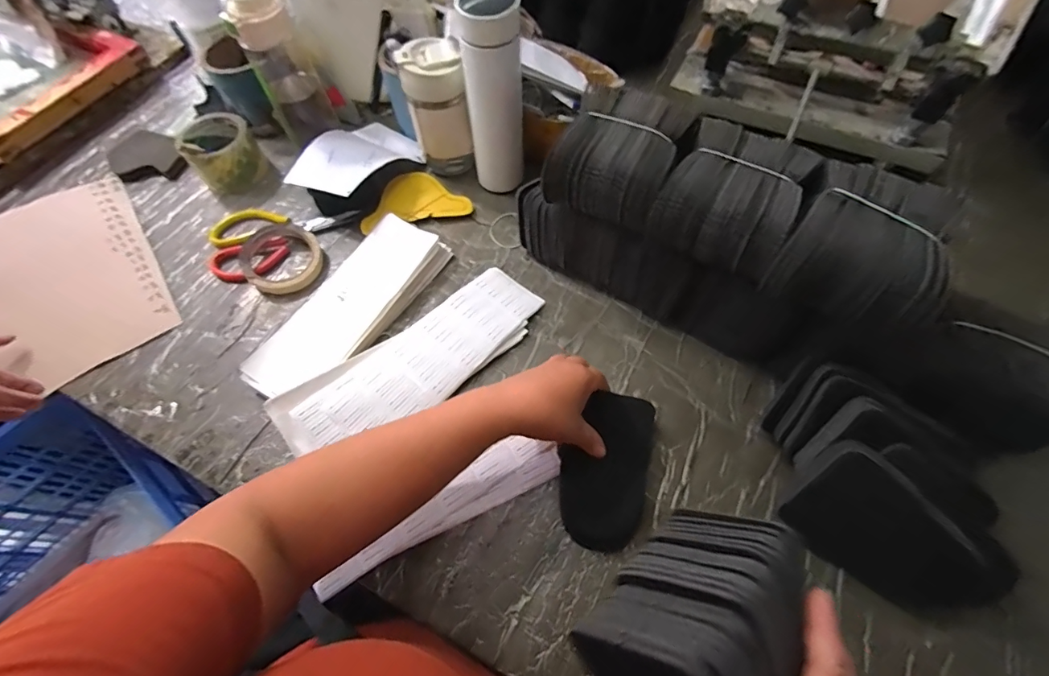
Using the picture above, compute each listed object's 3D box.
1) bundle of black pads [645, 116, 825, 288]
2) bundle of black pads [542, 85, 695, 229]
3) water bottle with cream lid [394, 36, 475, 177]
[{"bbox_3d":[0.196,-0.132,0.426,0.110,0.065,0.123,29,67,16],"label":"bundle of black pads"},{"bbox_3d":[0.097,-0.182,0.465,0.116,0.076,0.123,23,66,13],"label":"bundle of black pads"},{"bbox_3d":[-0.114,-0.293,0.596,0.074,0.162,0.071,-11,62,-7],"label":"water bottle with cream lid"}]

